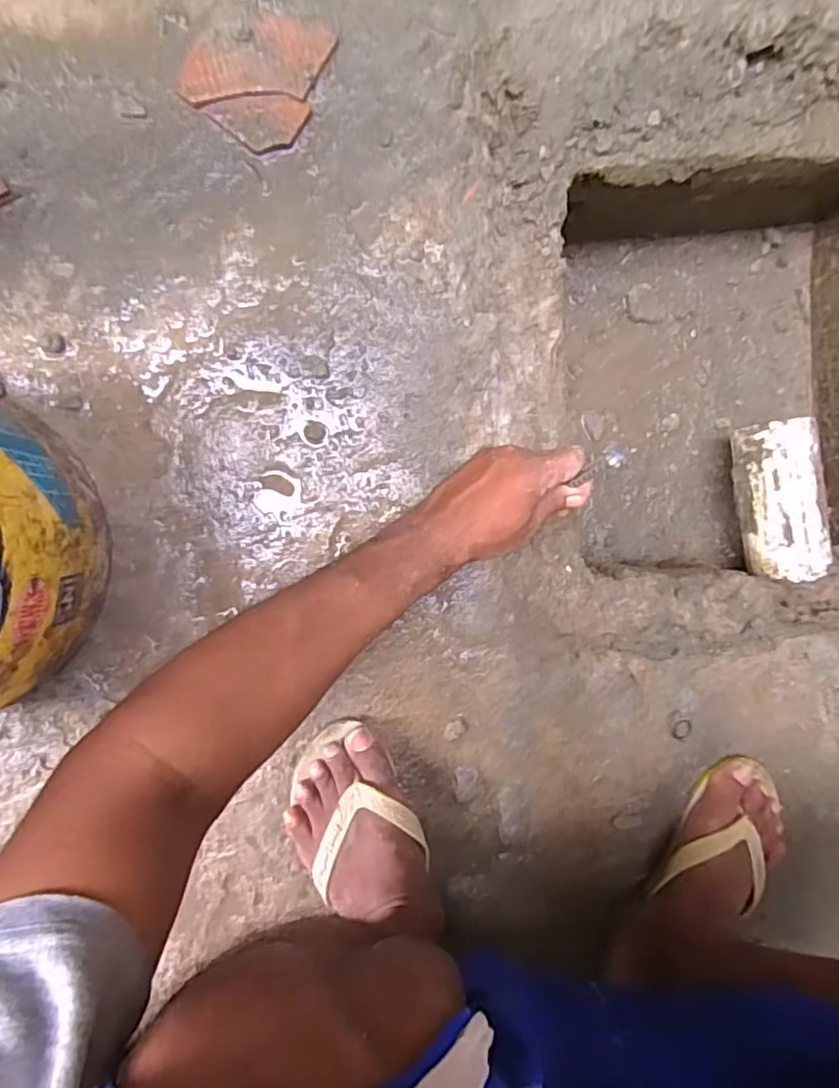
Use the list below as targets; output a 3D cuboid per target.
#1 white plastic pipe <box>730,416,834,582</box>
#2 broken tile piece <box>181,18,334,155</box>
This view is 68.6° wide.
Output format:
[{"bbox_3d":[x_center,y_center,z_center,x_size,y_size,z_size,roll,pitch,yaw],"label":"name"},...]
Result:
[{"bbox_3d":[0.428,-0.051,0.723,0.075,0.064,0.184,-8,95,-6],"label":"white plastic pipe"},{"bbox_3d":[-0.131,-0.389,0.505,0.098,0.010,0.109,30,90,-8],"label":"broken tile piece"}]

